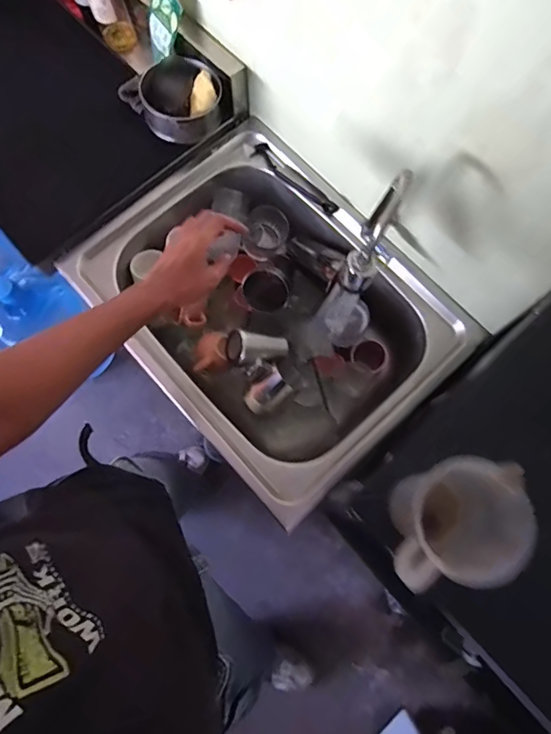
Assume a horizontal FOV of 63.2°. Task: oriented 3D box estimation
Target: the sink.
[{"bbox_3d":[-0.014,-0.100,0.867,0.459,0.232,0.606,-41,79,-10],"label":"sink"}]

